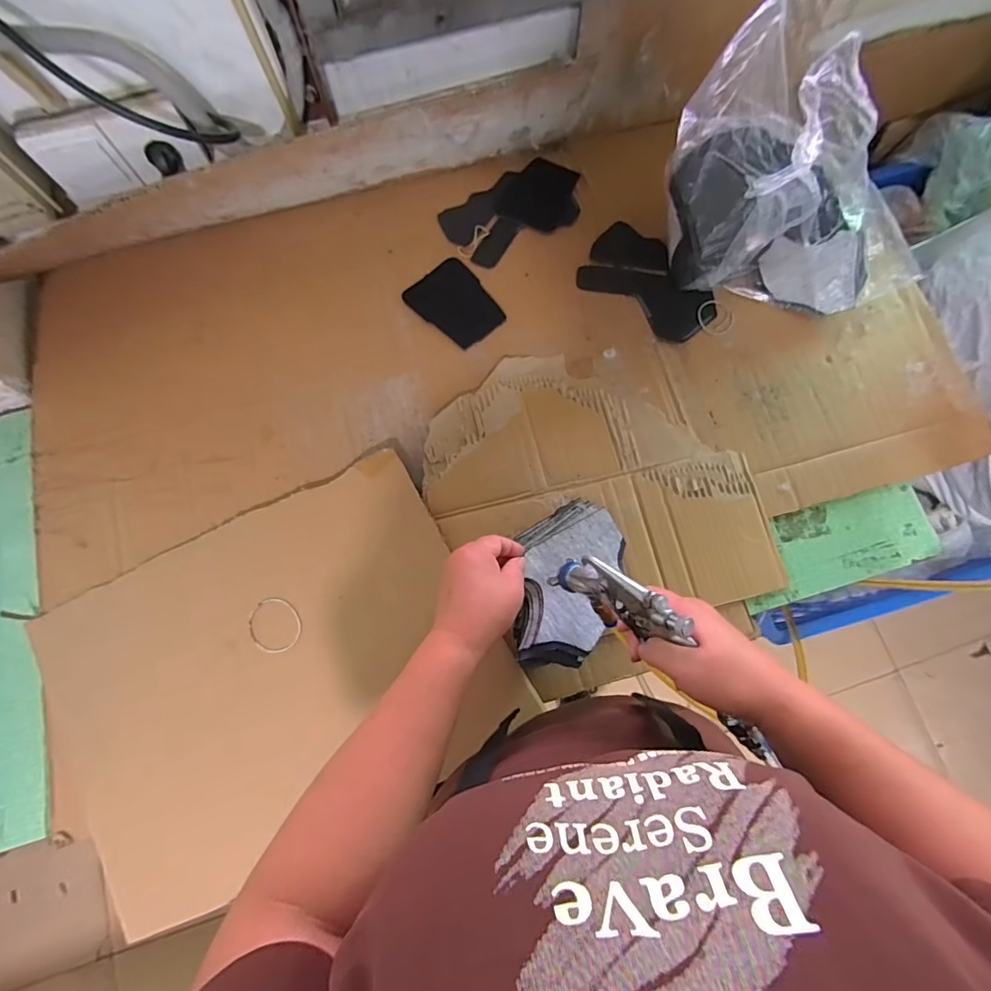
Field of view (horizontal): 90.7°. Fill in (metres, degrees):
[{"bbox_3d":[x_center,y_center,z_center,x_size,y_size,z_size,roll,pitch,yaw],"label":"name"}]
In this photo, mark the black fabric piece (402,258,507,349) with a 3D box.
[{"bbox_3d":[-0.053,-0.262,0.664,0.094,0.004,0.125,-42,80,-8],"label":"black fabric piece"}]

